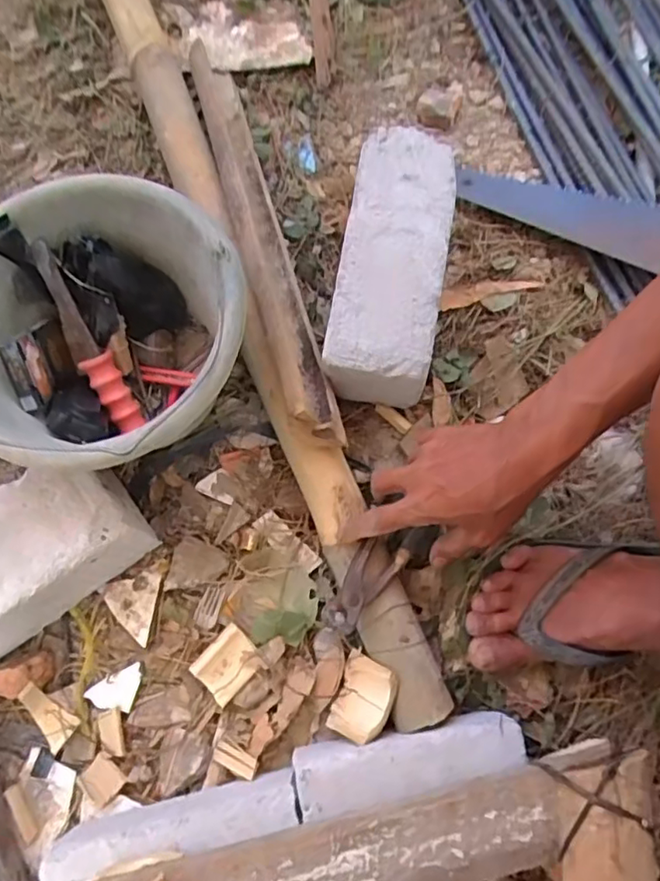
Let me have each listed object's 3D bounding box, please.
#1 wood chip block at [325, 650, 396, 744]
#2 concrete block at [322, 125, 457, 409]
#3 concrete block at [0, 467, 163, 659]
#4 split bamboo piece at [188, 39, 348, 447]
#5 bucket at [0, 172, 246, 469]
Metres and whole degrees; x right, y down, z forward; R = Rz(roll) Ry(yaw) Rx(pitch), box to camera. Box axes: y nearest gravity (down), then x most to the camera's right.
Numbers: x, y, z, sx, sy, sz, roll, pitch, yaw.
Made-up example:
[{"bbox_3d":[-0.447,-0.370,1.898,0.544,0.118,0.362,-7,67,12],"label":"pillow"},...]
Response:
[{"bbox_3d":[0.028,0.223,0.520,0.017,0.058,0.065,19,77,-38],"label":"wood chip block"},{"bbox_3d":[0.063,-0.173,0.608,0.097,0.103,0.258,9,69,4],"label":"concrete block"},{"bbox_3d":[-0.267,0.111,0.545,0.206,0.102,0.109,-32,72,-11],"label":"concrete block"},{"bbox_3d":[-0.076,-0.225,0.621,0.051,0.061,0.489,-15,70,-5],"label":"split bamboo piece"},{"bbox_3d":[-0.184,-0.079,0.557,0.220,0.181,0.238,0,69,0],"label":"bucket"}]

